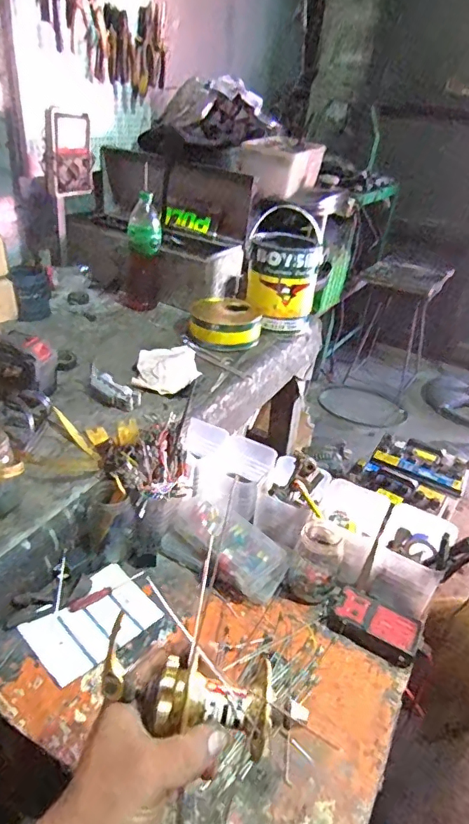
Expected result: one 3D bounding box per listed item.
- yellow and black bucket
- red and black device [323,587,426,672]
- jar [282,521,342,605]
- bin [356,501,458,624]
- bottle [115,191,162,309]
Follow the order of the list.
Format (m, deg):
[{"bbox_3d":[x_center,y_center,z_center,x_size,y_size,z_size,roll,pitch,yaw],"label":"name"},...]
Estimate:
[{"bbox_3d":[0.114,-0.335,1.216,0.171,0.238,0.191,10,33,3],"label":"yellow and black bucket"},{"bbox_3d":[0.178,0.267,0.636,0.105,0.022,0.066,22,36,20],"label":"red and black device"},{"bbox_3d":[0.108,0.197,0.667,0.062,0.098,0.072,21,36,19],"label":"jar"},{"bbox_3d":[0.239,0.202,0.695,0.091,0.083,0.141,24,37,23],"label":"bin"},{"bbox_3d":[-0.229,-0.387,1.234,0.096,0.257,0.102,-1,34,-14],"label":"bottle"}]

